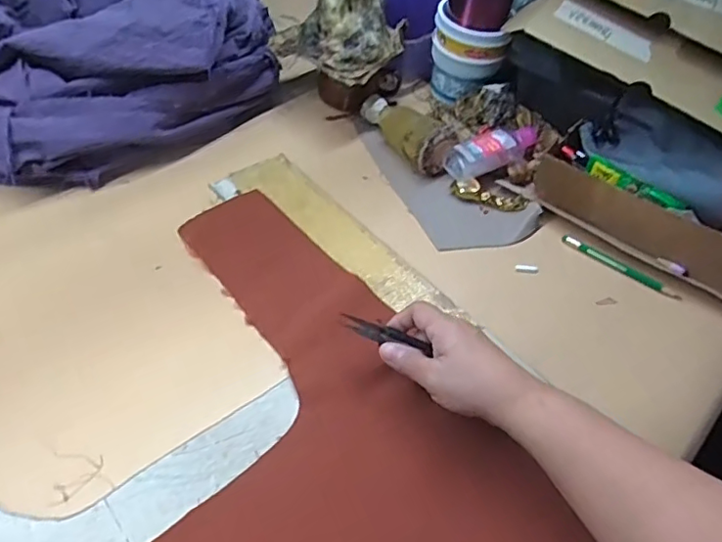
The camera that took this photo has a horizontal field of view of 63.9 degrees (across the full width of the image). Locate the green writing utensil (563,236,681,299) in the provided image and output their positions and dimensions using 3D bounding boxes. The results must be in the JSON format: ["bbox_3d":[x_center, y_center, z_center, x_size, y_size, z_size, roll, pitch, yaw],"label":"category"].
[{"bbox_3d":[0.251,-0.005,0.562,0.117,0.007,0.007,32,54,25],"label":"green writing utensil"}]

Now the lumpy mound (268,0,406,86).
[{"bbox_3d":[-0.029,-0.296,0.650,0.139,0.105,0.107,34,53,24],"label":"lumpy mound"}]

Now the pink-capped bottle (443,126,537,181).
[{"bbox_3d":[0.145,-0.130,0.639,0.109,0.038,0.035,-25,54,-25],"label":"pink-capped bottle"}]

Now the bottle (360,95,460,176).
[{"bbox_3d":[0.056,-0.163,0.660,0.058,0.053,0.130,-25,54,-25],"label":"bottle"}]

